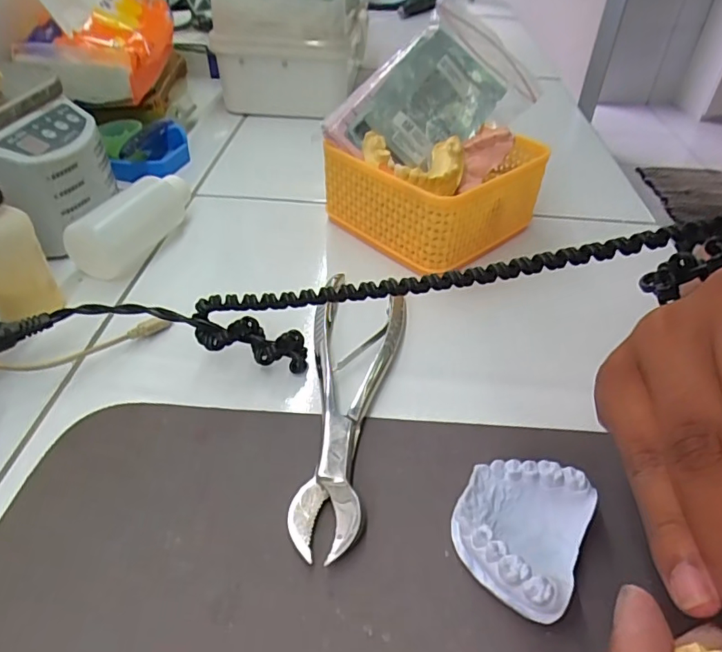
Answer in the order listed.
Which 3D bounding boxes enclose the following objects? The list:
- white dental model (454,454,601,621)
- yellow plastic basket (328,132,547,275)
[{"bbox_3d":[0.066,0.084,0.220,0.049,0.023,0.059,22,44,21],"label":"white dental model"},{"bbox_3d":[0.061,-0.110,0.411,0.133,0.062,0.121,-31,51,-33],"label":"yellow plastic basket"}]

